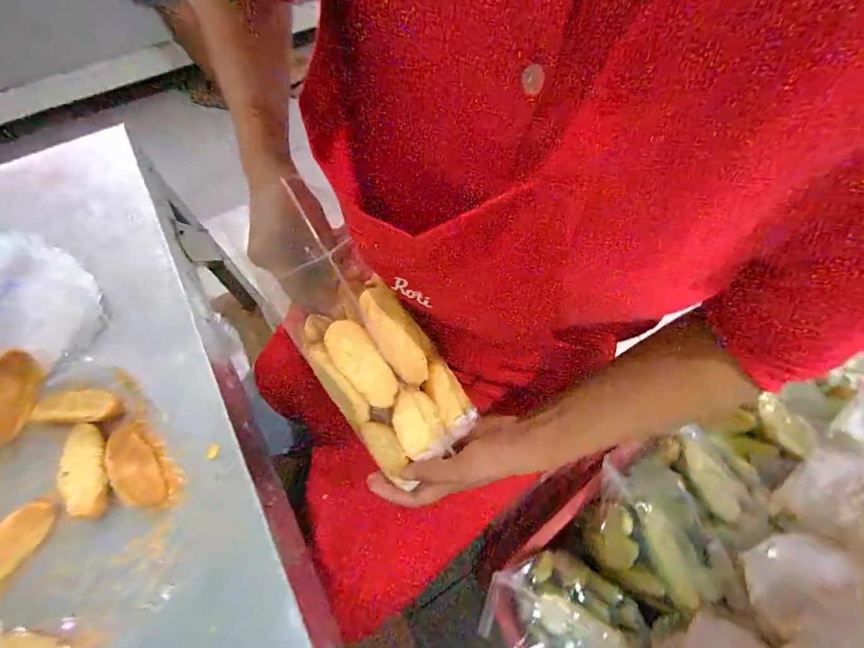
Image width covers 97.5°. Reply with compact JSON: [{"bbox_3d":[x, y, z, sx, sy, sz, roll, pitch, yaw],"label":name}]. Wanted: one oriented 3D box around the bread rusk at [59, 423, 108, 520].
[{"bbox_3d":[-0.336,0.140,0.365,0.040,0.011,0.087,-17,64,-7],"label":"bread rusk"}]

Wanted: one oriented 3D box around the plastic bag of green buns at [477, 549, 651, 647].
[{"bbox_3d":[0.144,0.307,0.391,0.140,0.043,0.120,28,67,14],"label":"plastic bag of green buns"}]

